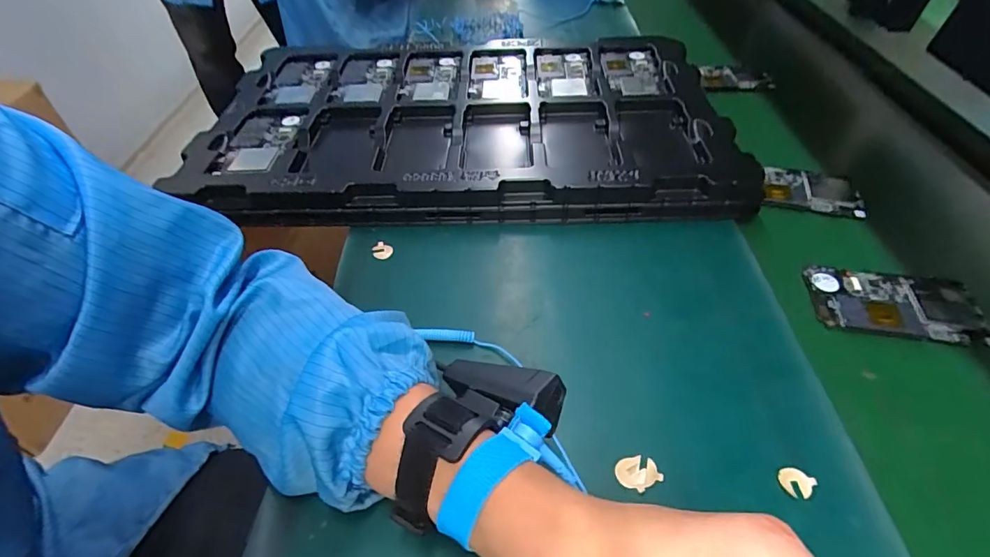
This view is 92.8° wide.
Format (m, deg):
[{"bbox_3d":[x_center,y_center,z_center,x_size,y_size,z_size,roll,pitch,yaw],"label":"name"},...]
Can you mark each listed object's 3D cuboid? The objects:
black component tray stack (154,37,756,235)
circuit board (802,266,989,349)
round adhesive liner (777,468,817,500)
[{"bbox_3d":[-0.030,-0.177,0.537,0.551,0.049,0.321,-1,49,0],"label":"black component tray stack"},{"bbox_3d":[0.321,0.021,0.377,0.123,0.006,0.067,7,49,7],"label":"circuit board"},{"bbox_3d":[0.177,0.120,0.278,0.018,0.004,0.016,33,57,26],"label":"round adhesive liner"}]

